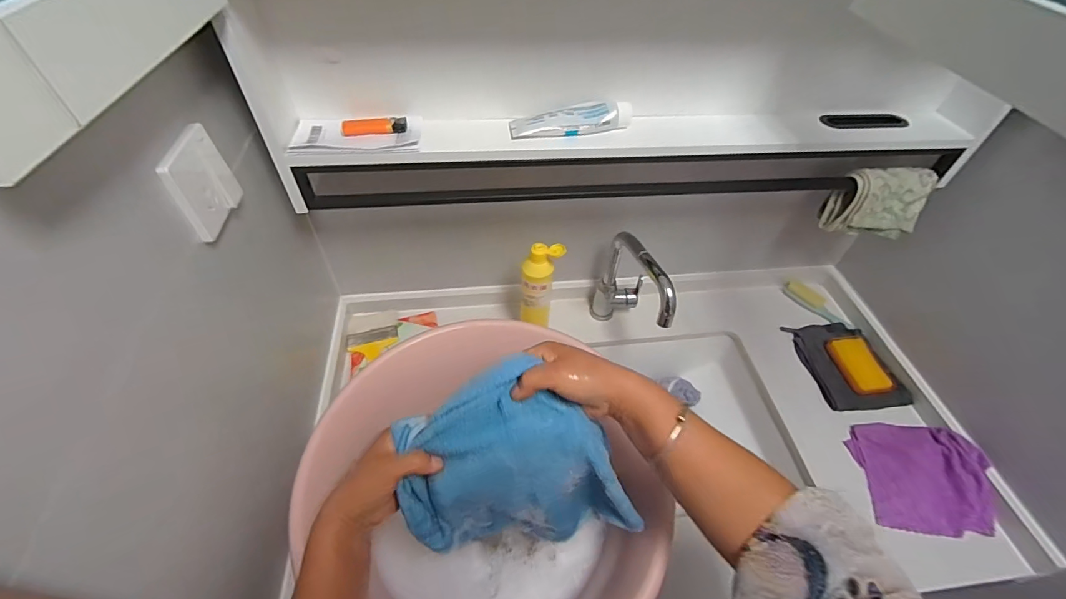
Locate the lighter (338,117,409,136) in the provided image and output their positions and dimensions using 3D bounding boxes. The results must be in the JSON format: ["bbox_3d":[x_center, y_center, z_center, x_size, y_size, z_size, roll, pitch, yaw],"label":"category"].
[{"bbox_3d":[-0.208,-0.229,0.588,0.083,0.012,0.028,-12,51,-13],"label":"lighter"}]

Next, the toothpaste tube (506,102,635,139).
[{"bbox_3d":[0.053,-0.243,0.604,0.164,0.032,0.038,-4,50,-7],"label":"toothpaste tube"}]

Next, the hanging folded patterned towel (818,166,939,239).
[{"bbox_3d":[0.561,-0.154,0.725,0.133,0.101,0.062,3,49,-1],"label":"hanging folded patterned towel"}]

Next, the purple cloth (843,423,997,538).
[{"bbox_3d":[0.613,0.272,0.703,0.166,0.051,0.168,5,49,0],"label":"purple cloth"}]

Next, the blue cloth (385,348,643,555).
[{"bbox_3d":[-0.012,0.166,0.450,0.230,0.240,0.070,-4,21,-3],"label":"blue cloth"}]

